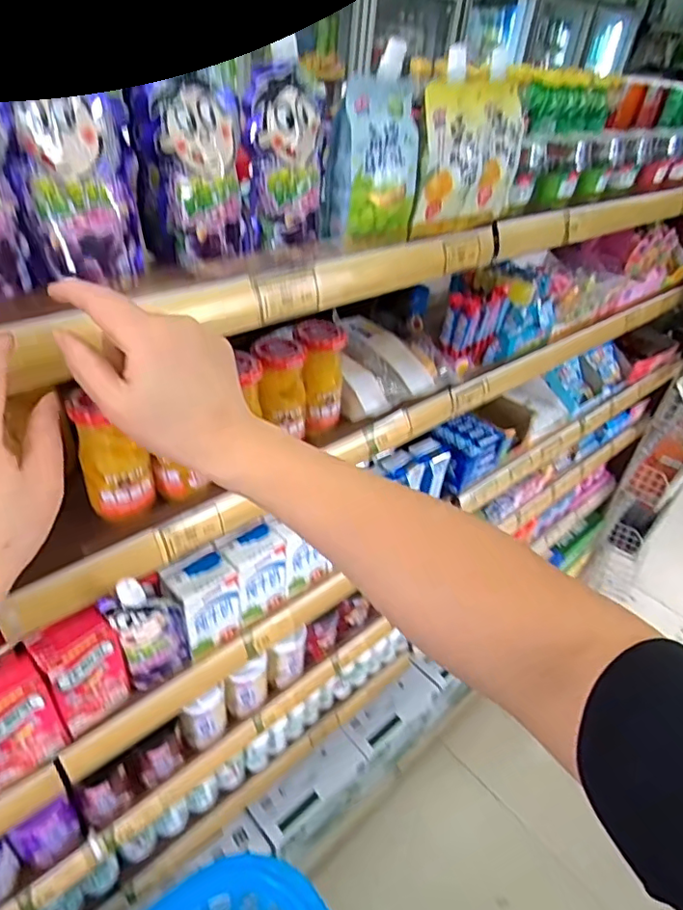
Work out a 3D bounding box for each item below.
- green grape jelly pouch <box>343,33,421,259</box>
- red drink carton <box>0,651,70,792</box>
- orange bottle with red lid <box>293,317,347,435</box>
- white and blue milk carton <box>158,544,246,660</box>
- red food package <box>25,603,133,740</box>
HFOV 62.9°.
[{"bbox_3d":[0.038,-0.268,0.497,0.078,0.151,0.030,-27,49,-35],"label":"green grape jelly pouch"},{"bbox_3d":[-0.294,0.237,0.501,0.064,0.105,0.047,-25,48,-34],"label":"red drink carton"},{"bbox_3d":[-0.027,-0.089,0.646,0.058,0.113,0.069,3,38,-5],"label":"orange bottle with red lid"},{"bbox_3d":[-0.153,0.160,0.615,0.071,0.100,0.058,-26,48,-34],"label":"white and blue milk carton"},{"bbox_3d":[-0.251,0.208,0.544,0.068,0.103,0.055,-26,48,-35],"label":"red food package"}]

